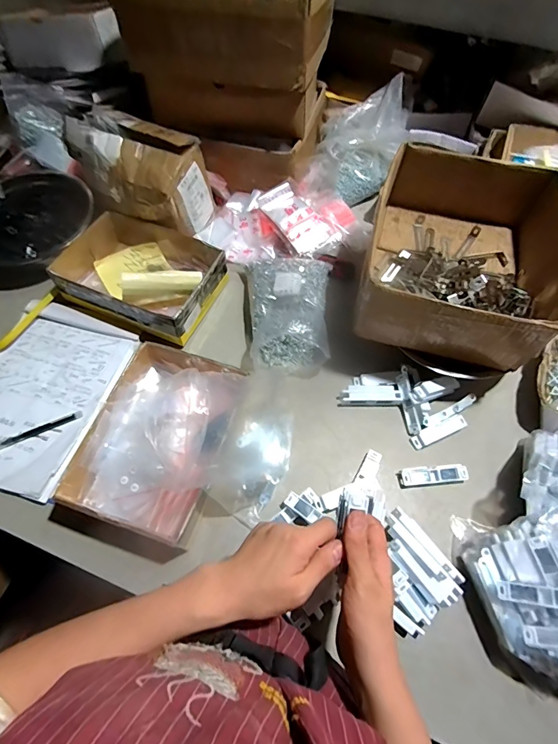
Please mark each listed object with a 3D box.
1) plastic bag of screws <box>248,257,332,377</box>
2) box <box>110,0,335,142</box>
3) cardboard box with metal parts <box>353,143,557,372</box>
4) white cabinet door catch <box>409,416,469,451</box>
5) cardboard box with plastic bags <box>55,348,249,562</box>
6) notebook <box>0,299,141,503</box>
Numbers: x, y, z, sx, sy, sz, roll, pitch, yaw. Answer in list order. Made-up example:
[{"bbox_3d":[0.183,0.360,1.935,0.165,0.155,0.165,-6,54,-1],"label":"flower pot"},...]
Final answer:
[{"bbox_3d":[0.023,-0.107,0.673,0.148,0.084,0.213,-2,62,-2],"label":"plastic bag of screws"},{"bbox_3d":[-0.079,-0.593,0.695,0.319,0.231,0.259,11,63,5],"label":"box"},{"bbox_3d":[0.269,-0.173,0.603,0.254,0.133,0.303,14,63,7],"label":"cardboard box with metal parts"},{"bbox_3d":[0.249,0.092,0.607,0.096,0.005,0.024,-22,64,-12],"label":"white cabinet door catch"},{"bbox_3d":[-0.170,0.096,0.549,0.194,0.060,0.278,17,63,9],"label":"cardboard box with plastic bags"},{"bbox_3d":[-0.381,0.029,0.629,0.222,0.015,0.302,17,63,8],"label":"notebook"}]

